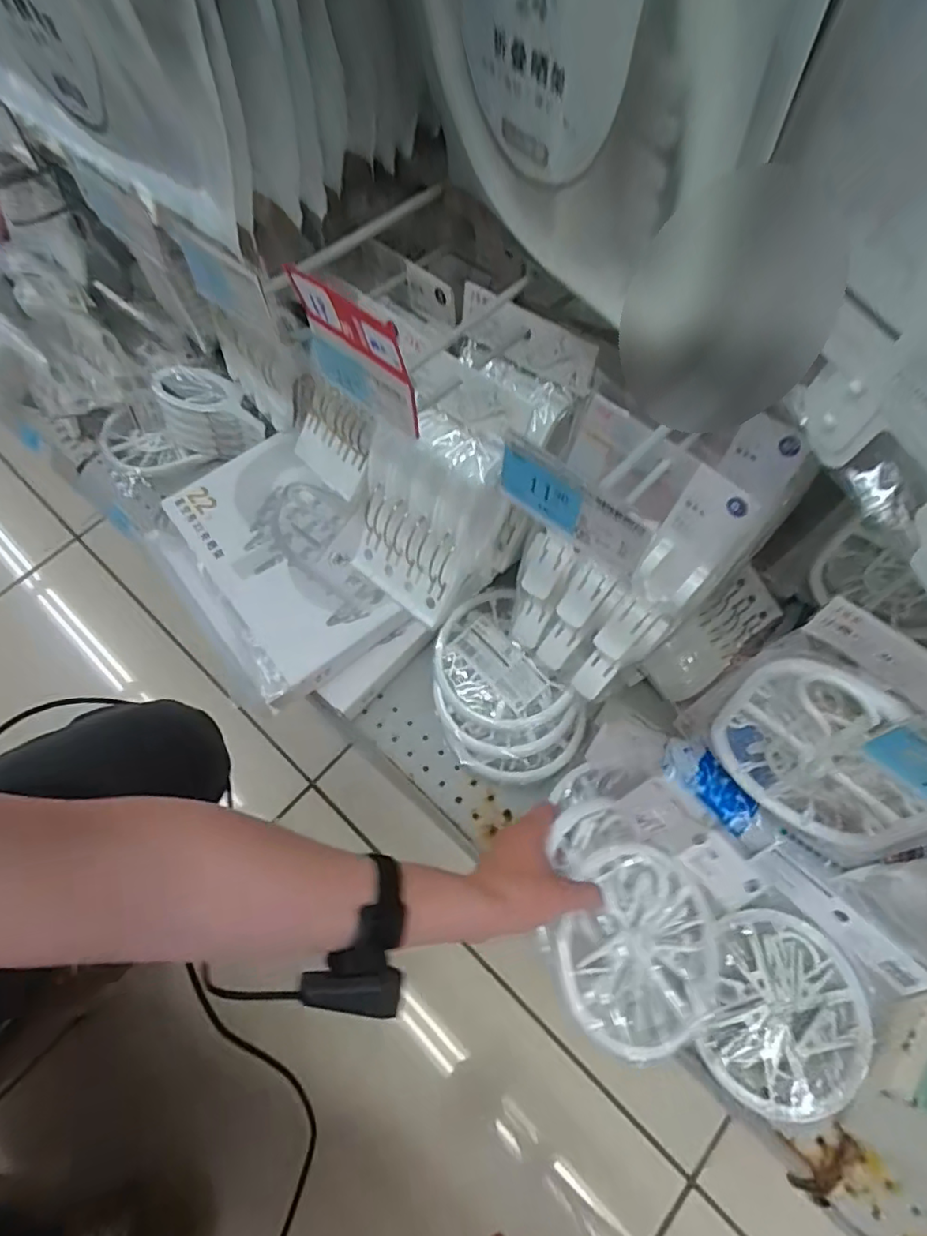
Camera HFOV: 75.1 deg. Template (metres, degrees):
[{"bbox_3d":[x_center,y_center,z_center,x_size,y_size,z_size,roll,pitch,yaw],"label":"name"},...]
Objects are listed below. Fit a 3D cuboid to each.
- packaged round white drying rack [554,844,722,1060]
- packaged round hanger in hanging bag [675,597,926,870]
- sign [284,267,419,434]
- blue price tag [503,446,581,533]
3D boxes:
[{"bbox_3d":[0.159,0.296,0.529,0.171,0.031,0.157,9,71,-25],"label":"packaged round white drying rack"},{"bbox_3d":[0.249,0.090,0.411,0.152,0.241,0.029,41,73,20],"label":"packaged round hanger in hanging bag"},{"bbox_3d":[-0.058,-0.141,0.325,0.086,0.077,0.007,38,73,20],"label":"sign"},{"bbox_3d":[0.037,-0.061,0.290,0.046,0.030,0.004,36,71,19],"label":"blue price tag"}]

